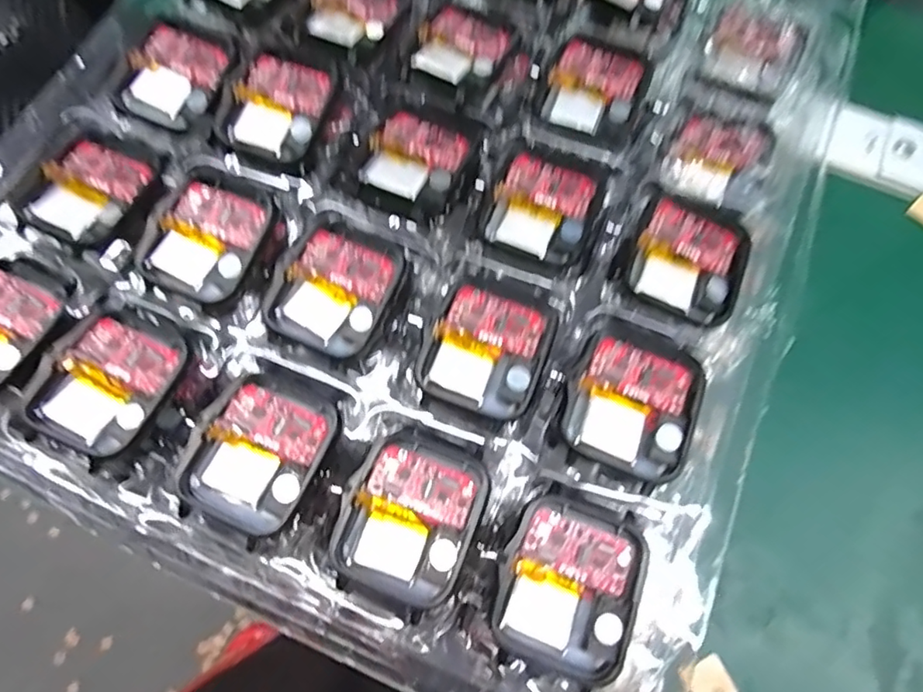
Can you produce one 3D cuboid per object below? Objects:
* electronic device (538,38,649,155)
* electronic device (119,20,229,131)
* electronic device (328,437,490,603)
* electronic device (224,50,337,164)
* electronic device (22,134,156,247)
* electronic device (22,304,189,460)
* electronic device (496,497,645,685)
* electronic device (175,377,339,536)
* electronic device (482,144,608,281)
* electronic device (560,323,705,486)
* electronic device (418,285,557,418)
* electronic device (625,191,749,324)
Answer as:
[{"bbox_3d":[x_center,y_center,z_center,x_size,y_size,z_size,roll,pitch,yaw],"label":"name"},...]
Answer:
[{"bbox_3d":[0.050,-0.095,0.210,0.035,0.006,0.041,23,72,7],"label":"electronic device"},{"bbox_3d":[-0.107,-0.103,0.210,0.033,0.006,0.037,25,72,8],"label":"electronic device"},{"bbox_3d":[-0.015,0.049,0.161,0.037,0.006,0.042,20,72,6],"label":"electronic device"},{"bbox_3d":[-0.066,-0.088,0.204,0.035,0.005,0.038,19,72,6],"label":"electronic device"},{"bbox_3d":[-0.130,-0.054,0.197,0.033,0.004,0.039,29,73,9],"label":"electronic device"},{"bbox_3d":[-0.108,0.010,0.174,0.036,0.008,0.045,22,72,7],"label":"electronic device"},{"bbox_3d":[0.030,0.066,0.156,0.037,0.006,0.043,21,72,7],"label":"electronic device"},{"bbox_3d":[-0.059,0.032,0.165,0.035,0.004,0.041,24,72,8],"label":"electronic device"},{"bbox_3d":[0.028,-0.047,0.193,0.035,0.004,0.046,20,72,7],"label":"electronic device"},{"bbox_3d":[0.052,0.016,0.169,0.037,0.005,0.043,18,72,6],"label":"electronic device"},{"bbox_3d":[0.008,0.001,0.176,0.036,0.004,0.038,21,72,7],"label":"electronic device"},{"bbox_3d":[0.076,-0.029,0.187,0.037,0.004,0.039,25,72,8],"label":"electronic device"}]

